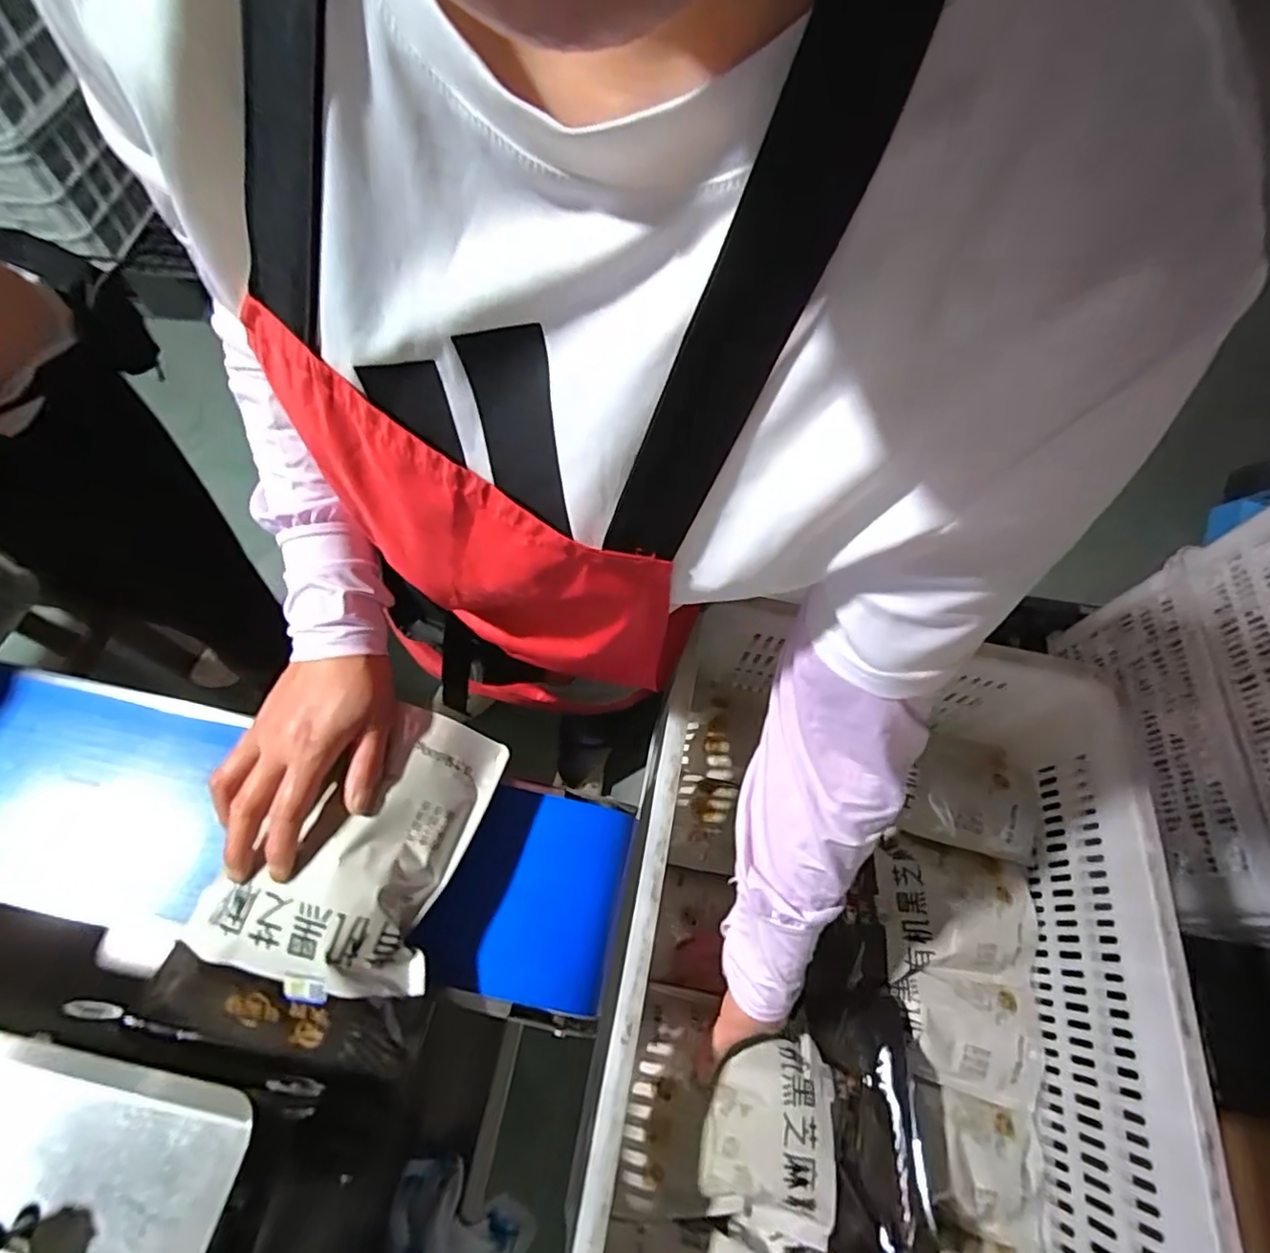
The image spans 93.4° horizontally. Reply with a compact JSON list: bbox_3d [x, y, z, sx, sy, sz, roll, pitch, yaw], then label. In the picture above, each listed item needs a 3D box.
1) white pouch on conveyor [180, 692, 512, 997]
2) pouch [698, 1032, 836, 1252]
[{"bbox_3d":[-0.184,0.132,0.388,0.146,0.040,0.170,14,63,5],"label":"white pouch on conveyor"},{"bbox_3d":[0.105,0.397,0.470,0.103,0.031,0.120,9,63,3],"label":"pouch"}]

